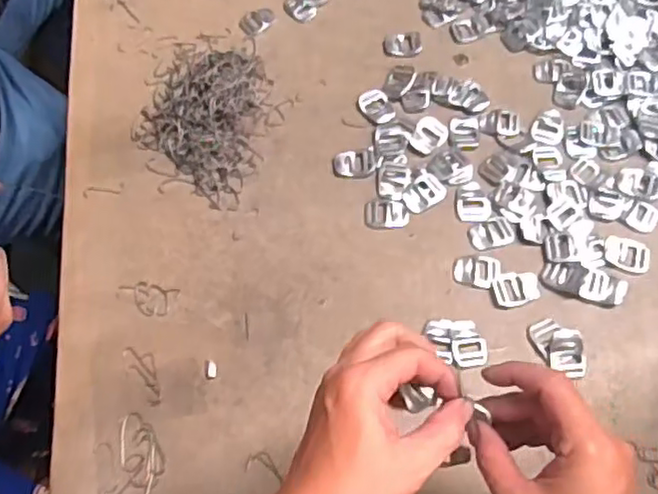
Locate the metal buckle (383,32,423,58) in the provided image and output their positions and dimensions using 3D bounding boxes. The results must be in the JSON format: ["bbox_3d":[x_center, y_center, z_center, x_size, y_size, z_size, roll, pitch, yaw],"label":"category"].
[{"bbox_3d":[0.078,-0.215,0.689,0.040,0.004,0.034,1,64,4],"label":"metal buckle"}]

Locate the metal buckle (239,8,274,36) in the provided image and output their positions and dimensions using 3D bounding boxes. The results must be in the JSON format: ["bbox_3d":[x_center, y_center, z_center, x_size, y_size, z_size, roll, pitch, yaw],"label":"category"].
[{"bbox_3d":[-0.079,-0.250,0.717,0.040,0.004,0.031,-36,68,-14],"label":"metal buckle"}]

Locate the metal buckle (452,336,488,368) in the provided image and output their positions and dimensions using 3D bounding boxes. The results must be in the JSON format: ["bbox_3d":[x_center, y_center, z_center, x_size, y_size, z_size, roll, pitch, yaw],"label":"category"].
[{"bbox_3d":[0.118,0.088,0.539,0.030,0.005,0.025,1,75,0],"label":"metal buckle"}]

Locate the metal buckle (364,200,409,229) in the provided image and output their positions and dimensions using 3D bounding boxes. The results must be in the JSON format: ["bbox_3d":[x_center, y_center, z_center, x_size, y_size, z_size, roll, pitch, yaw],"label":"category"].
[{"bbox_3d":[0.054,-0.031,0.601,0.041,0.004,0.030,1,64,4],"label":"metal buckle"}]

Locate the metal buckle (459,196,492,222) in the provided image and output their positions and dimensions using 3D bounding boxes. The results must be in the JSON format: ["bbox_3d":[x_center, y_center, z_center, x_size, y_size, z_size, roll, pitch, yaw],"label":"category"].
[{"bbox_3d":[0.135,-0.035,0.599,0.030,0.004,0.026,1,64,4],"label":"metal buckle"}]

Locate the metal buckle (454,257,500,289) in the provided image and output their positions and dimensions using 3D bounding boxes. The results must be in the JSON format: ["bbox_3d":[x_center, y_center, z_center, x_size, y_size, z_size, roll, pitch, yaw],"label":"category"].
[{"bbox_3d":[0.130,0.021,0.572,0.039,0.005,0.028,6,65,6],"label":"metal buckle"}]

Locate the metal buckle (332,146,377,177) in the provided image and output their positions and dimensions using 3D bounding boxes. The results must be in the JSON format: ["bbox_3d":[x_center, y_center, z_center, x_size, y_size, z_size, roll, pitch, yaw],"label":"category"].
[{"bbox_3d":[0.026,-0.082,0.627,0.041,0.004,0.032,0,64,3],"label":"metal buckle"}]

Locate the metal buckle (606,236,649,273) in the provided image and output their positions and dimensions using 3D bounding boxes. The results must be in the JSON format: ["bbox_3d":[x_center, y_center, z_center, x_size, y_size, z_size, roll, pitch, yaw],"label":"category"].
[{"bbox_3d":[0.264,0.006,0.573,0.037,0.004,0.031,16,66,10],"label":"metal buckle"}]

